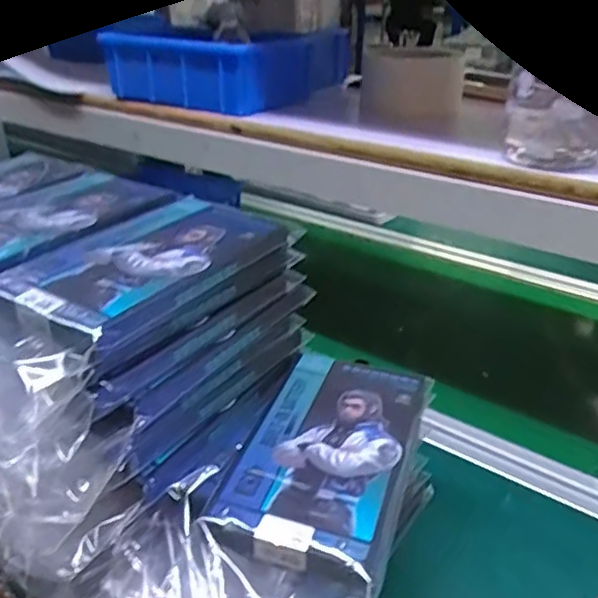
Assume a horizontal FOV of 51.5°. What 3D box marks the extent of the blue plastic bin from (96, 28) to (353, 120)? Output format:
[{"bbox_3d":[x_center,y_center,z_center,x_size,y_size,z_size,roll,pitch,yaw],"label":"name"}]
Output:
[{"bbox_3d":[-0.074,-0.260,0.677,0.194,0.061,0.239,12,31,22],"label":"blue plastic bin"}]

